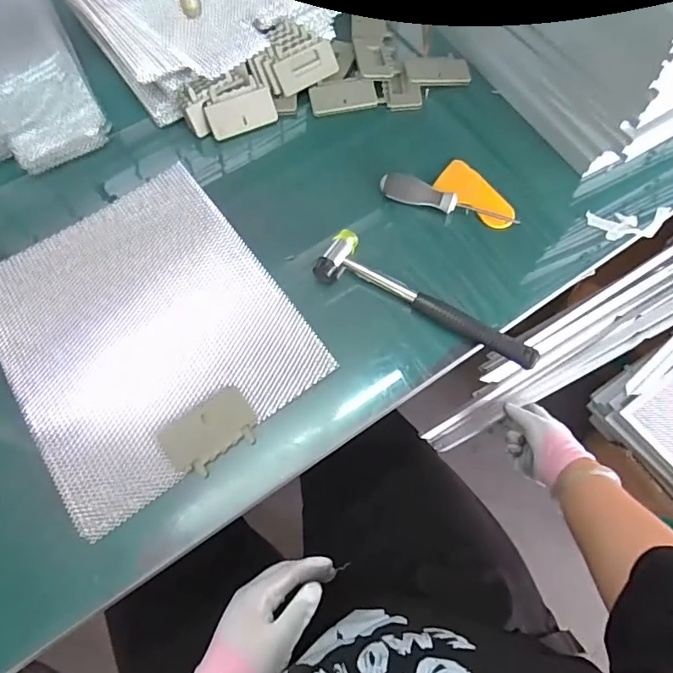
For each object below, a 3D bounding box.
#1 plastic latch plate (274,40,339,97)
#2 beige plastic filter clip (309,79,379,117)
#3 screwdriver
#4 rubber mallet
[{"bbox_3d":[-0.038,-0.353,0.618,0.086,0.042,0.004,-32,25,-12],"label":"plastic latch plate"},{"bbox_3d":[0.009,-0.315,0.622,0.087,0.013,0.045,-11,66,-2],"label":"beige plastic filter clip"},{"bbox_3d":[0.127,-0.155,0.539,0.157,0.028,0.022,17,68,10],"label":"screwdriver"},{"bbox_3d":[0.096,-0.043,0.491,0.238,0.023,0.058,24,69,13],"label":"rubber mallet"}]

